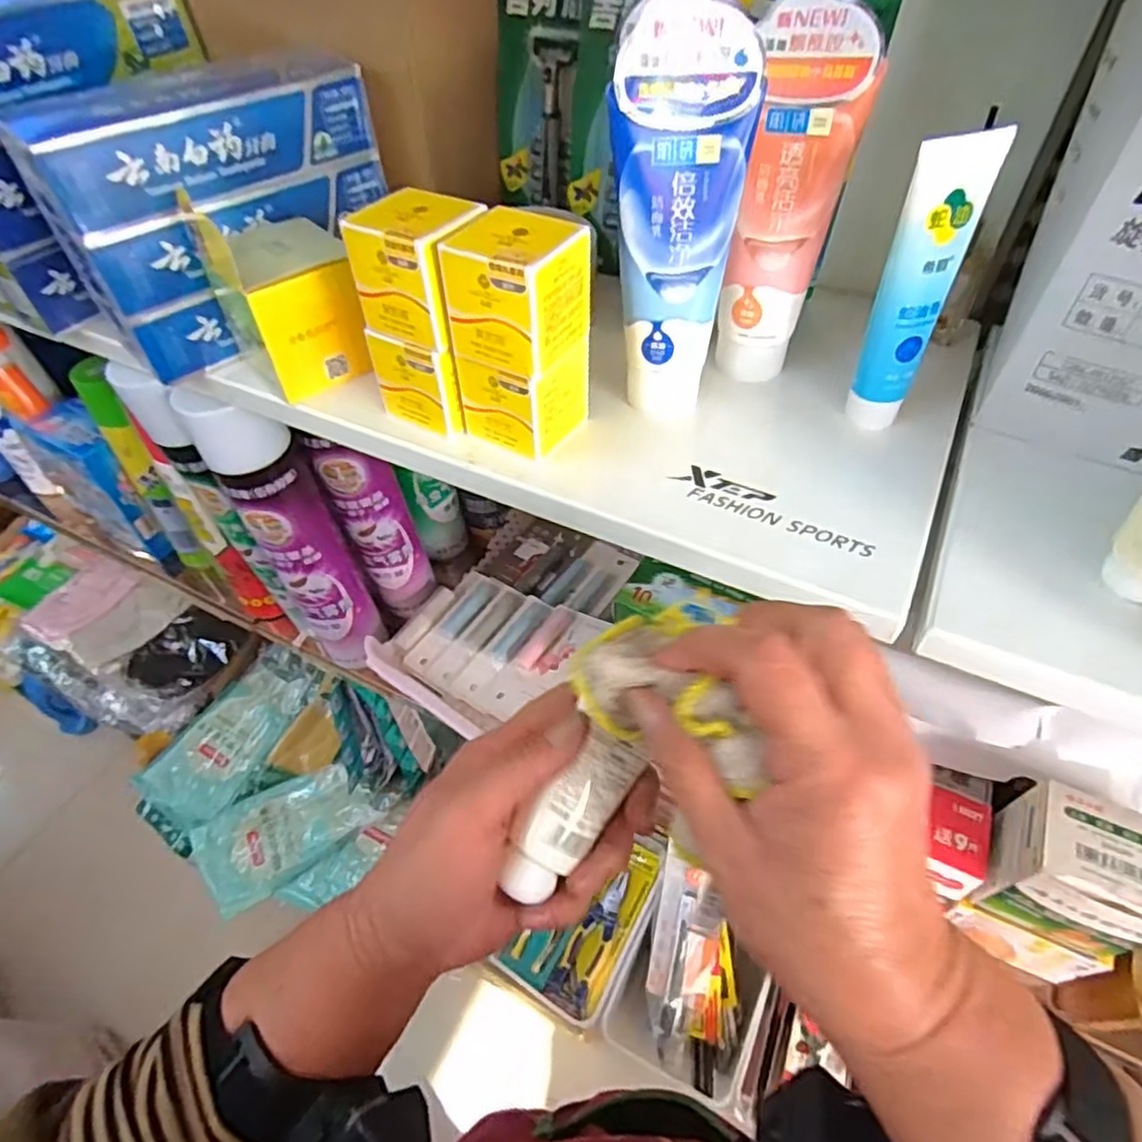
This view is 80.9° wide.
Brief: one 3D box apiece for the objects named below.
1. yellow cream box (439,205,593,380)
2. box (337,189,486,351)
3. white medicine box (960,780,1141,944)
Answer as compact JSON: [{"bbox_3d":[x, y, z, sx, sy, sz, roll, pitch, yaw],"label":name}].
[{"bbox_3d":[-0.025,-0.133,0.320,0.051,0.054,0.052,26,57,21],"label":"yellow cream box"},{"bbox_3d":[-0.073,-0.152,0.336,0.053,0.055,0.051,23,56,19],"label":"box"},{"bbox_3d":[0.332,0.192,0.440,0.088,0.079,0.079,19,55,17],"label":"white medicine box"}]

